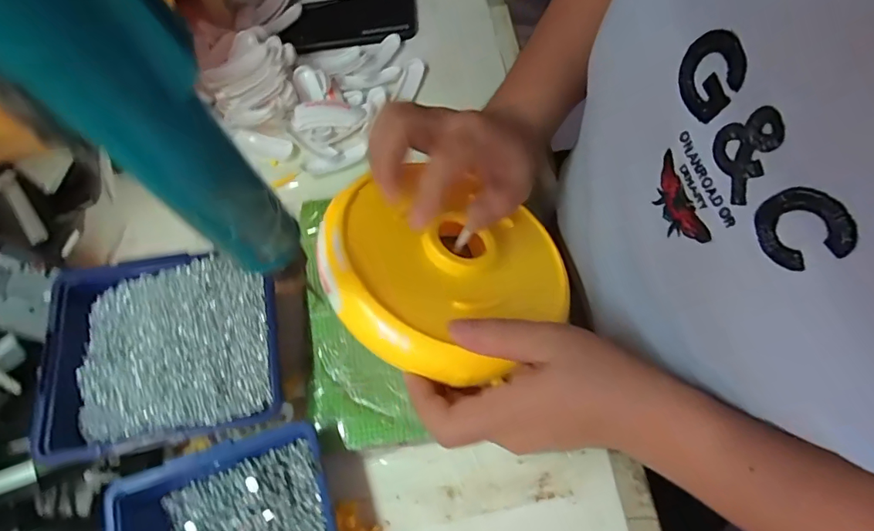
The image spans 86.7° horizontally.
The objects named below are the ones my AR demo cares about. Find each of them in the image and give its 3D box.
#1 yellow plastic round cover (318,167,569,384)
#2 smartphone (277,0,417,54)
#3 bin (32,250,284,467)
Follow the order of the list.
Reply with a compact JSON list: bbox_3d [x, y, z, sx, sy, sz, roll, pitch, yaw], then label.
[{"bbox_3d":[0.002,-0.002,0.323,0.157,0.040,0.157,11,52,-14],"label":"yellow plastic round cover"},{"bbox_3d":[-0.103,-0.287,0.538,0.154,0.005,0.081,-12,66,0],"label":"smartphone"},{"bbox_3d":[-0.207,0.066,0.363,0.166,0.047,0.141,-14,66,0],"label":"bin"}]

